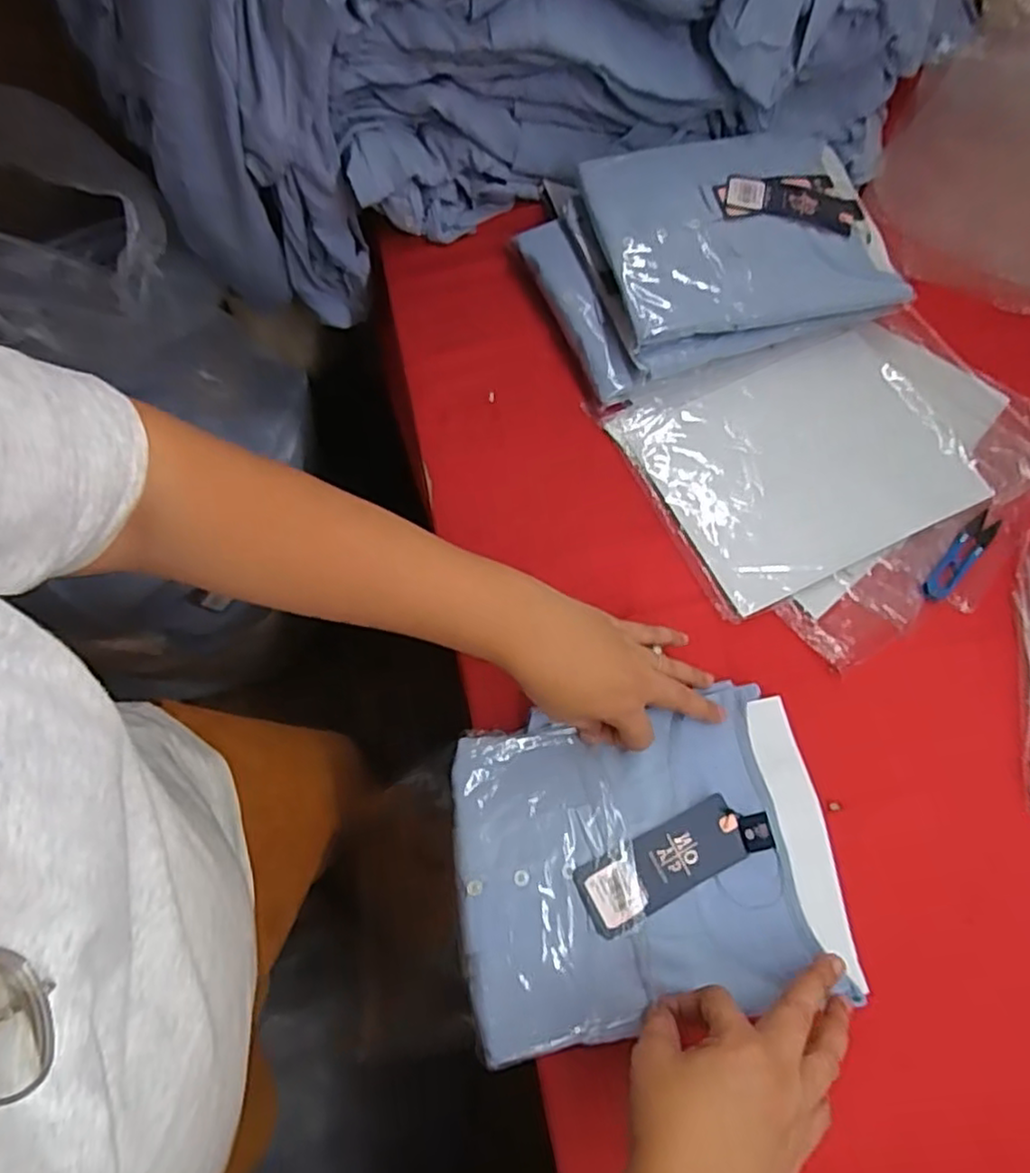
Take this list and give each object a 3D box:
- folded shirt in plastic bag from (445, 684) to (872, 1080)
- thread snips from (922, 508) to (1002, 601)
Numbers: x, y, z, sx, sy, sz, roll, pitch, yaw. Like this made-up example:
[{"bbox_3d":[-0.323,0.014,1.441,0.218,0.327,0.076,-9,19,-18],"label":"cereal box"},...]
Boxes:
[{"bbox_3d":[0.092,0.191,0.477,0.256,0.036,0.206,-9,69,-1],"label":"folded shirt in plastic bag"},{"bbox_3d":[0.371,-0.025,0.564,0.023,0.004,0.096,41,76,16],"label":"thread snips"}]

